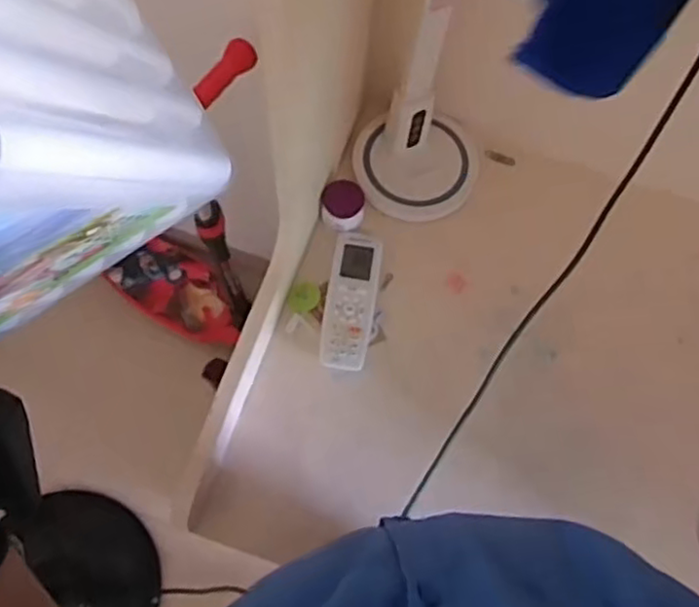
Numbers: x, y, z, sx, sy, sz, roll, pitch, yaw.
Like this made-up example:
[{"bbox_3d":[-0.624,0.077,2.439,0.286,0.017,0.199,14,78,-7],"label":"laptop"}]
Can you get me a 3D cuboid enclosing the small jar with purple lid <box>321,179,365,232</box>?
[{"bbox_3d":[-0.007,-0.110,0.761,0.047,0.035,0.047,1,70,-2],"label":"small jar with purple lid"}]

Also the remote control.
[{"bbox_3d":[0.002,-0.006,0.732,0.051,0.015,0.161,8,70,1],"label":"remote control"}]

